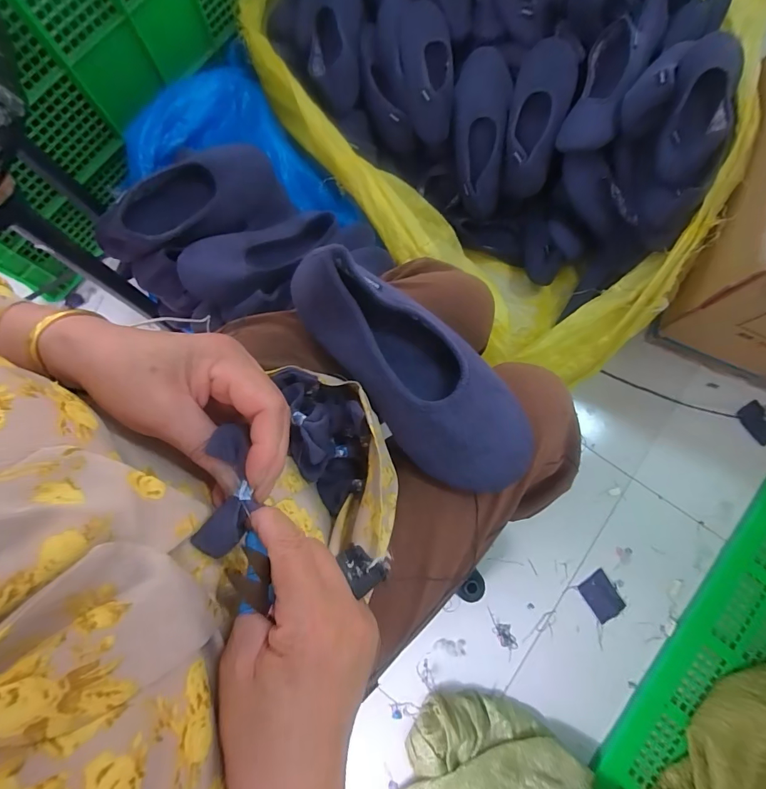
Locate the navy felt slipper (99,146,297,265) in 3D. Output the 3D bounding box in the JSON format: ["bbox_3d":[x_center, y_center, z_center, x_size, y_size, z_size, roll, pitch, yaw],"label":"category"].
[{"bbox_3d":[-0.260,-0.263,0.568,0.257,0.073,0.102,-30,79,-20],"label":"navy felt slipper"}]

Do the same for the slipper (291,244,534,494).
[{"bbox_3d":[0.026,-0.023,0.335,0.098,0.064,0.236,-38,80,-6],"label":"slipper"}]

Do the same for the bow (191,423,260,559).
[{"bbox_3d":[-0.087,0.052,0.224,0.026,0.009,0.070,0,79,1],"label":"bow"}]

